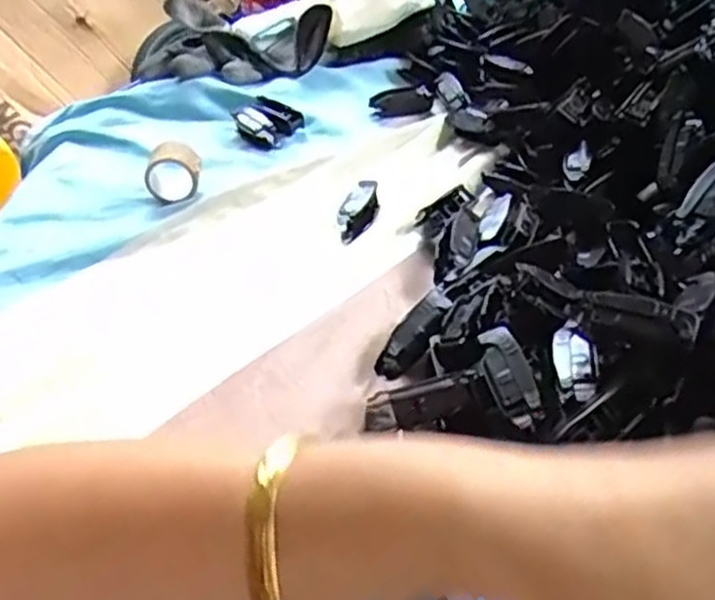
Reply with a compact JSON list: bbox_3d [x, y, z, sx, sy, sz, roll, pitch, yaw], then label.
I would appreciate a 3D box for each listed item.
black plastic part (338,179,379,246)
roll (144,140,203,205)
[{"bbox_3d":[0.001,-0.053,0.462,0.019,0.014,0.047,14,56,15],"label":"black plastic part"},{"bbox_3d":[-0.116,-0.080,0.480,0.035,0.035,0.021,-10,41,-8],"label":"roll"}]

